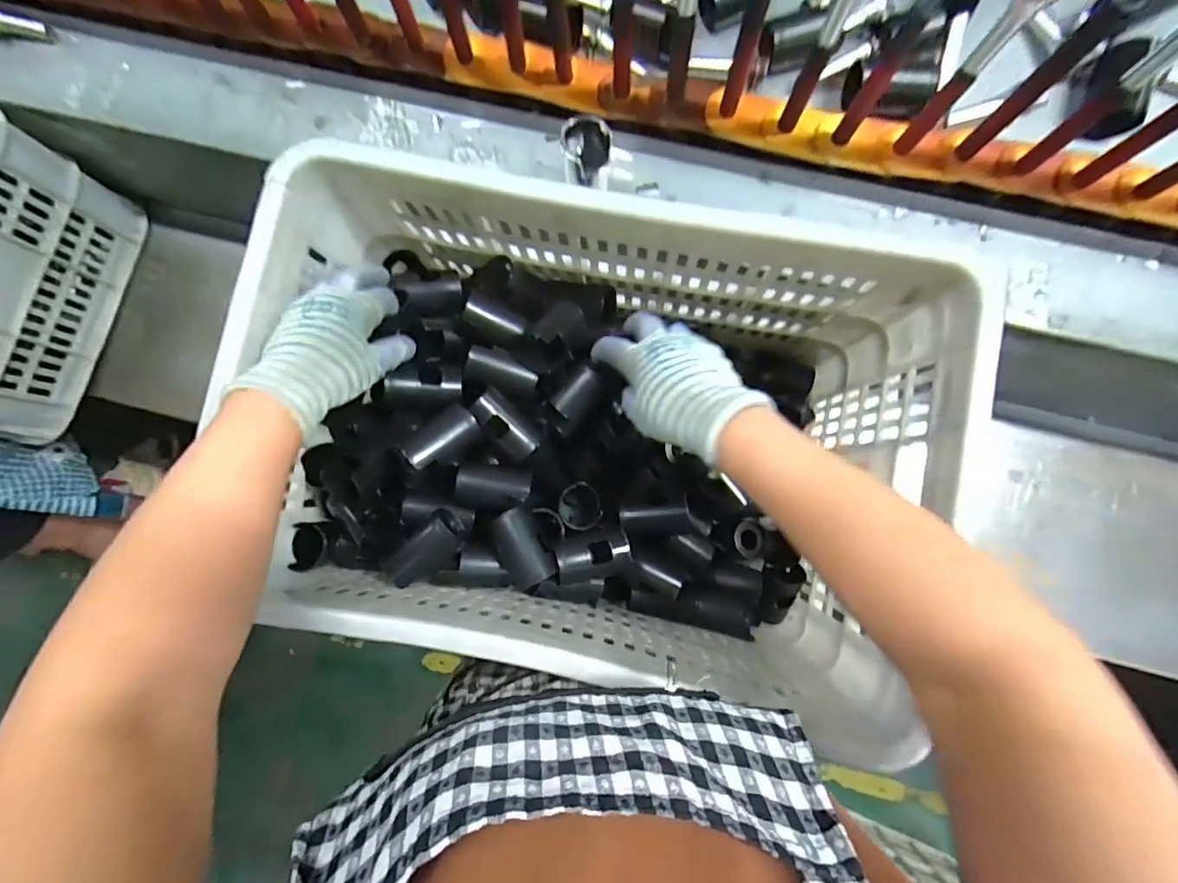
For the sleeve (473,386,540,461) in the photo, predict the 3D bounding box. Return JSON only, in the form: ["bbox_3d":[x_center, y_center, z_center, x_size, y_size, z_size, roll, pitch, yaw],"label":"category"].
[{"bbox_3d":[-0.076,-0.017,0.460,0.034,0.032,0.067,-41,106,-4],"label":"sleeve"}]

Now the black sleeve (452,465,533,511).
[{"bbox_3d":[-0.087,0.041,0.465,0.067,0.042,0.043,4,88,-3],"label":"black sleeve"}]

